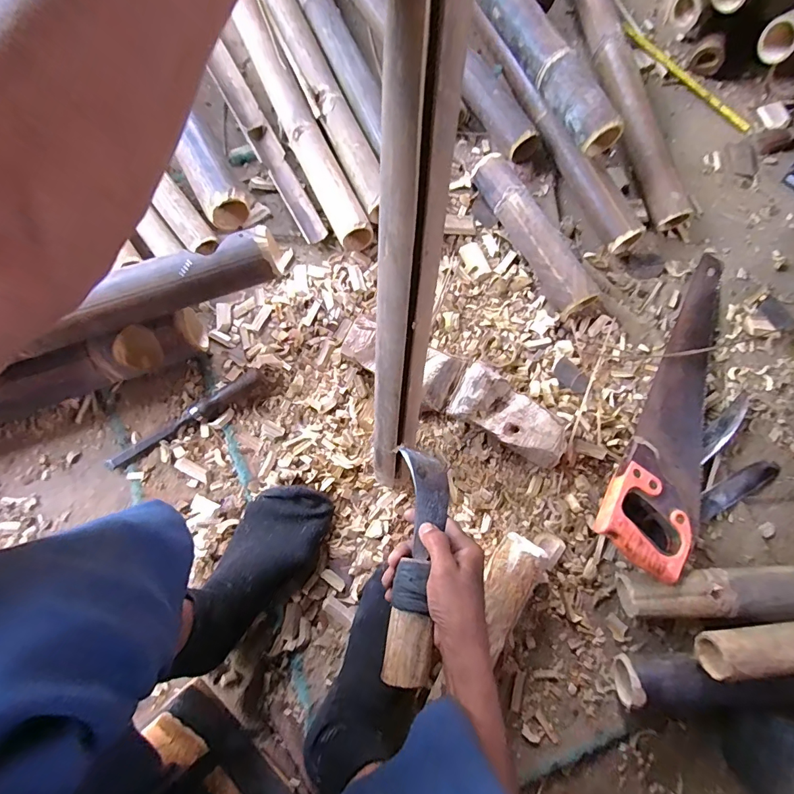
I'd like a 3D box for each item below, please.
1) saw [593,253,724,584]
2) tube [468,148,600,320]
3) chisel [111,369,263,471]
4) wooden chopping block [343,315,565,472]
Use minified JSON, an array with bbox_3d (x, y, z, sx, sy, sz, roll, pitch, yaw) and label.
[{"bbox_3d":[0.423,0.009,0.598,0.118,0.025,0.496,31,71,2],"label":"saw"},{"bbox_3d":[0.206,-0.252,0.637,0.057,0.059,0.276,-27,81,-7],"label":"tube"},{"bbox_3d":[-0.302,0.029,0.584,0.239,0.022,0.021,-32,82,-8],"label":"chisel"},{"bbox_3d":[0.088,-0.009,0.581,0.315,0.063,0.084,29,79,3],"label":"wooden chopping block"}]

